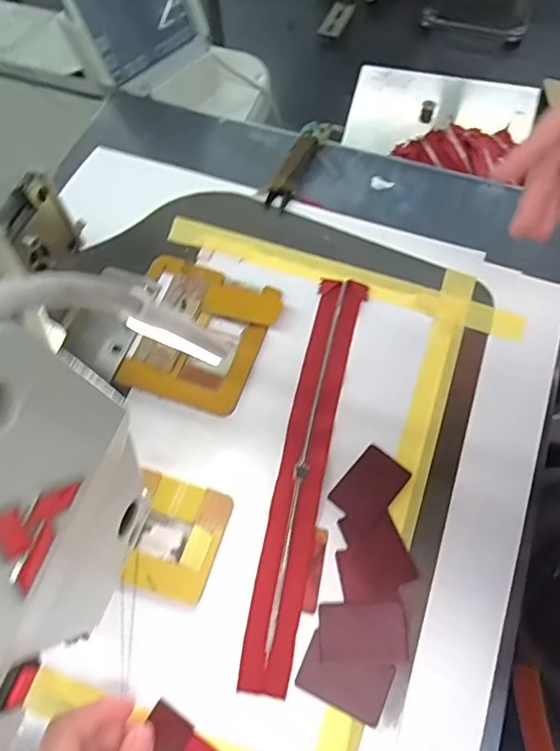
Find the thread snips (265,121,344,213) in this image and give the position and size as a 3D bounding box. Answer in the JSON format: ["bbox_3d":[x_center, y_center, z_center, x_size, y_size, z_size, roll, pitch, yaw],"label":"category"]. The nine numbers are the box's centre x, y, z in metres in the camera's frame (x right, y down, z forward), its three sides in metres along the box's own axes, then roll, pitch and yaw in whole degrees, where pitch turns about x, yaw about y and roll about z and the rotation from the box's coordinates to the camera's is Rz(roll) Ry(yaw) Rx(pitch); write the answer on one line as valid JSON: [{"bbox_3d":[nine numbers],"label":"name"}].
[{"bbox_3d":[0.017,-0.196,0.489,0.030,0.011,0.110,28,70,14],"label":"thread snips"}]

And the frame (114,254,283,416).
[{"bbox_3d":[-0.066,-0.034,0.409,0.108,0.010,0.112,18,68,10],"label":"frame"}]

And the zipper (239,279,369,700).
[{"bbox_3d":[0.019,0.055,0.370,0.035,0.008,0.288,12,67,7],"label":"zipper"}]

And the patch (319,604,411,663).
[{"bbox_3d":[0.050,0.156,0.326,0.052,0.004,0.032,-1,66,1],"label":"patch"}]

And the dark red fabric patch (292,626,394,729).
[{"bbox_3d":[0.039,0.178,0.317,0.052,0.004,0.034,23,69,12],"label":"dark red fabric patch"}]

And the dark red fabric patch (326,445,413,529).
[{"bbox_3d":[0.061,0.074,0.362,0.034,0.004,0.050,37,72,17],"label":"dark red fabric patch"}]

